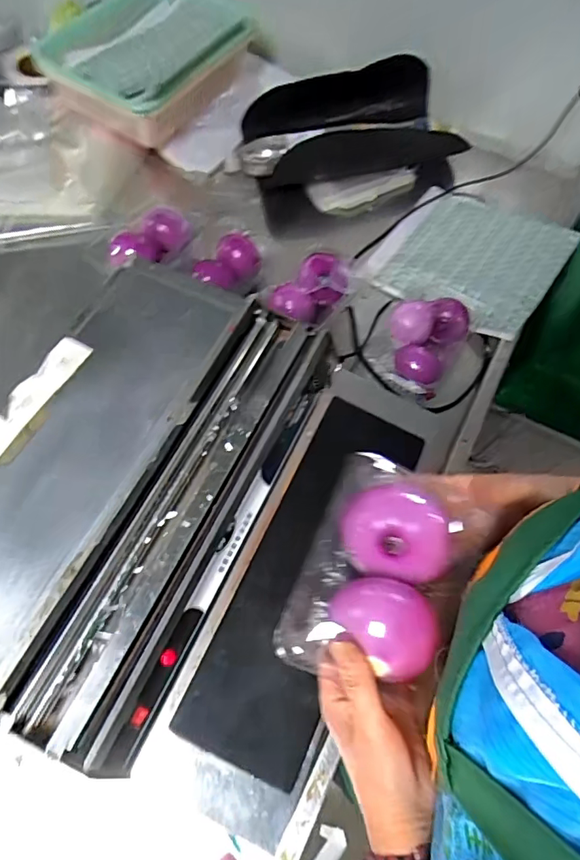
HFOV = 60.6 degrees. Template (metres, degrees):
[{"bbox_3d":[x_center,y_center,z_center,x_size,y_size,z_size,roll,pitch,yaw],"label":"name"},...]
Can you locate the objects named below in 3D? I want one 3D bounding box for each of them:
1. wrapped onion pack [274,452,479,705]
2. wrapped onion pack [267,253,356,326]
[{"bbox_3d":[0.071,0.113,0.401,0.109,0.076,0.166,23,65,8],"label":"wrapped onion pack"},{"bbox_3d":[0.041,-0.234,0.809,0.177,0.058,0.082,-37,72,-19],"label":"wrapped onion pack"}]

